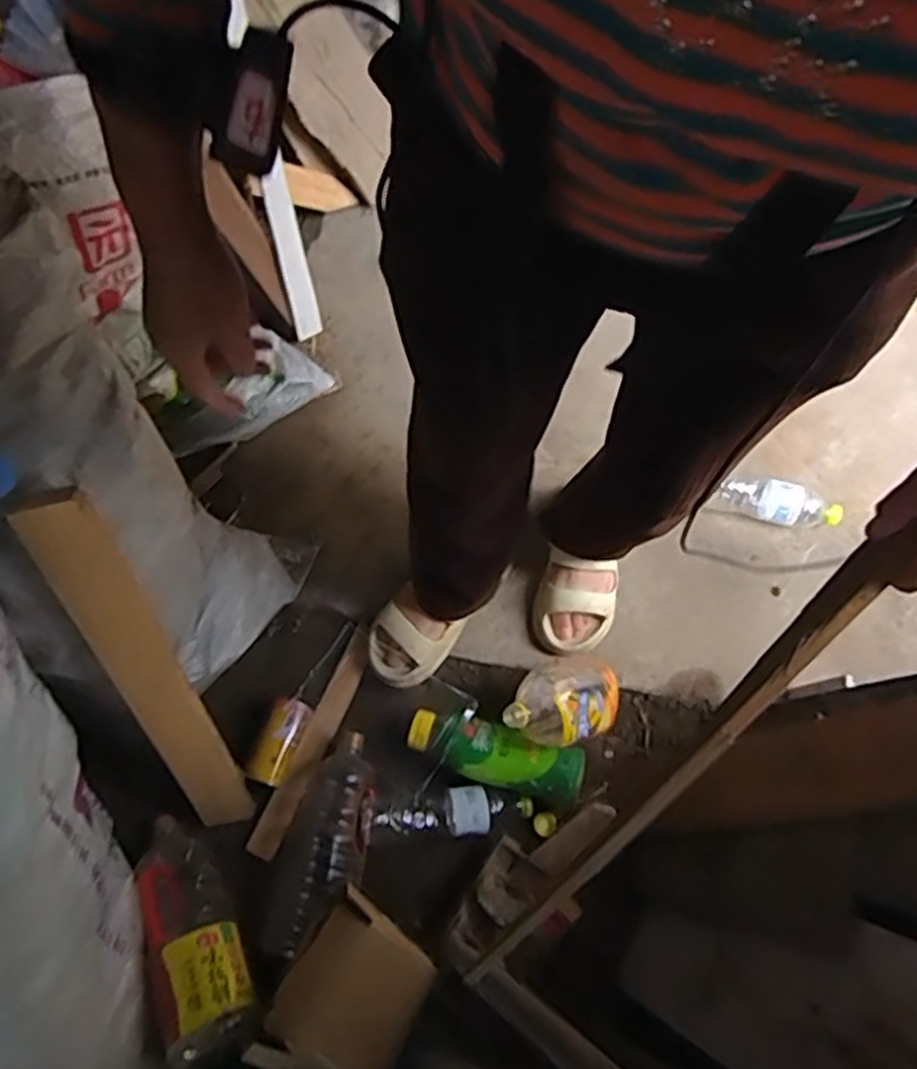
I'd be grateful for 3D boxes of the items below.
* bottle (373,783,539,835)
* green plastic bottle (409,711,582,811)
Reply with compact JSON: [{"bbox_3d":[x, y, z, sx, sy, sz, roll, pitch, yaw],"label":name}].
[{"bbox_3d":[-0.005,0.365,0.996,0.208,0.050,0.062,-5,70,-1],"label":"bottle"},{"bbox_3d":[0.048,0.301,1.029,0.235,0.064,0.084,14,70,6],"label":"green plastic bottle"}]

